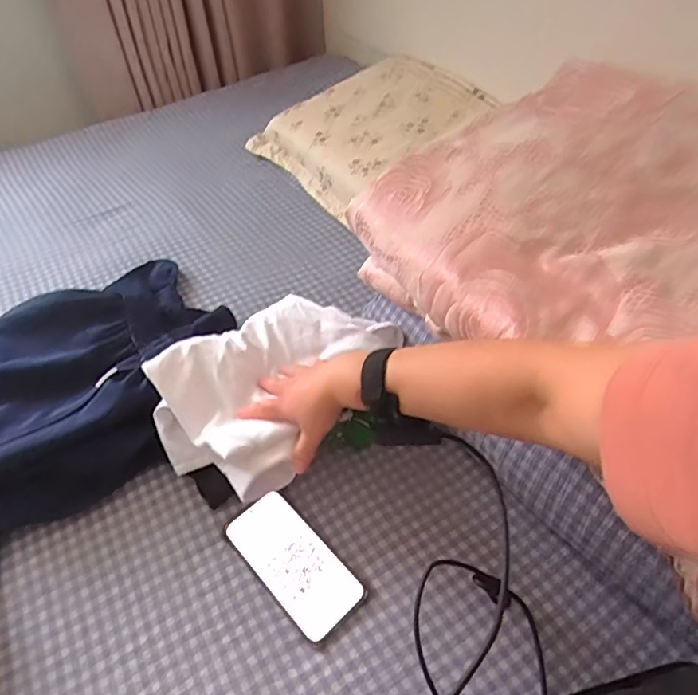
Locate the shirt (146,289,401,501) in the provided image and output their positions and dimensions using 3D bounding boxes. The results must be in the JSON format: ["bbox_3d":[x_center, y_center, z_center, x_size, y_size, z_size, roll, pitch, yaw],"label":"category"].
[{"bbox_3d":[-0.097,0.040,0.635,0.194,0.088,0.261,26,53,23],"label":"shirt"}]

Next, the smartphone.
[{"bbox_3d":[-0.062,0.229,0.565,0.078,0.006,0.165,-36,56,-28],"label":"smartphone"}]

